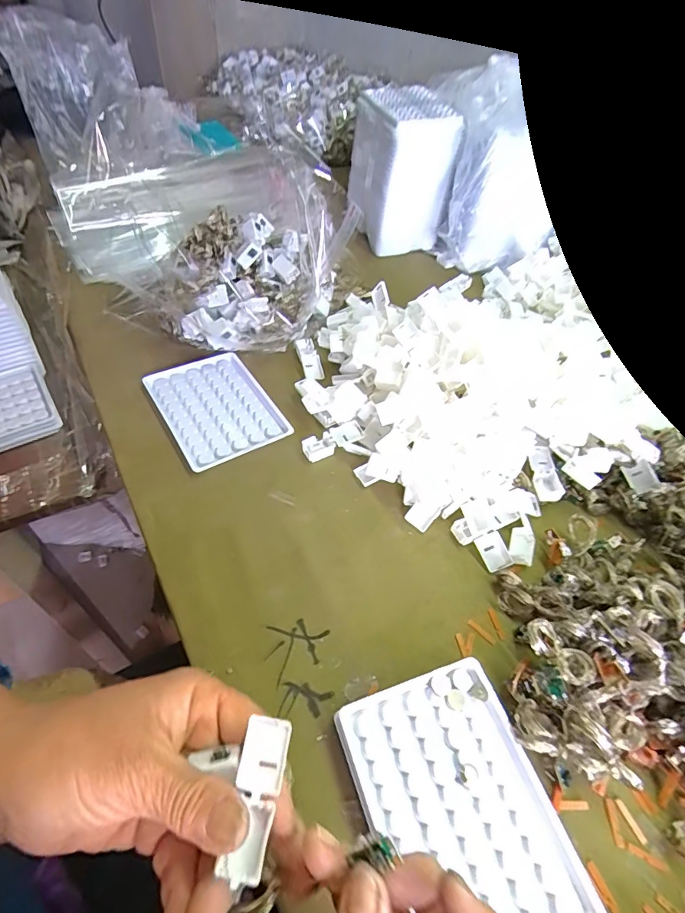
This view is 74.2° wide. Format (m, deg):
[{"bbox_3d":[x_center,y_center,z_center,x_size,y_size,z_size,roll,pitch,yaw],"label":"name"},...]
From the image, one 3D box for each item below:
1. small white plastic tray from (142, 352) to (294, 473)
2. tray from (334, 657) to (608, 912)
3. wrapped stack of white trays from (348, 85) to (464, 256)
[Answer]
[{"bbox_3d":[-0.117,-0.048,0.423,0.097,0.010,0.123,-25,57,-23],"label":"small white plastic tray"},{"bbox_3d":[0.064,0.189,0.243,0.095,0.014,0.129,-15,53,-16],"label":"tray"},{"bbox_3d":[0.077,-0.391,0.626,0.098,0.160,0.131,-9,52,-11],"label":"wrapped stack of white trays"}]

